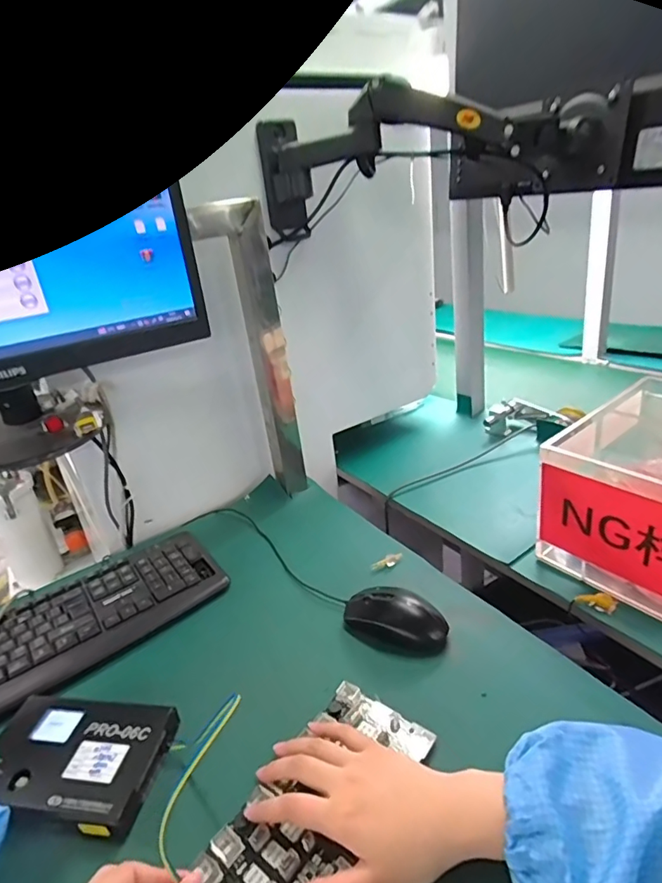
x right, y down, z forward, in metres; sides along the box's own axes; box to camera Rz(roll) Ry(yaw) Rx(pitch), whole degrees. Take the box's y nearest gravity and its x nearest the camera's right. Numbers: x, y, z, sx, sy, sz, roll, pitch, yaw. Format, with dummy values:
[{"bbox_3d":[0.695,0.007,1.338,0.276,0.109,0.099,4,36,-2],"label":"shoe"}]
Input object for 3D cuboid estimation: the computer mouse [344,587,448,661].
[{"bbox_3d":[0.070,0.195,0.559,0.116,0.030,0.071,9,30,32],"label":"computer mouse"}]

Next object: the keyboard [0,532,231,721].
[{"bbox_3d":[-0.335,0.231,0.569,0.435,0.027,0.161,-23,30,-29],"label":"keyboard"}]

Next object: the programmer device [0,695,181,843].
[{"bbox_3d":[-0.226,0.277,0.444,0.154,0.023,0.100,-2,26,12],"label":"programmer device"}]

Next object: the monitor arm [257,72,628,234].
[{"bbox_3d":[0.130,-0.385,0.676,0.457,0.145,0.098,0,27,16],"label":"monitor arm"}]

